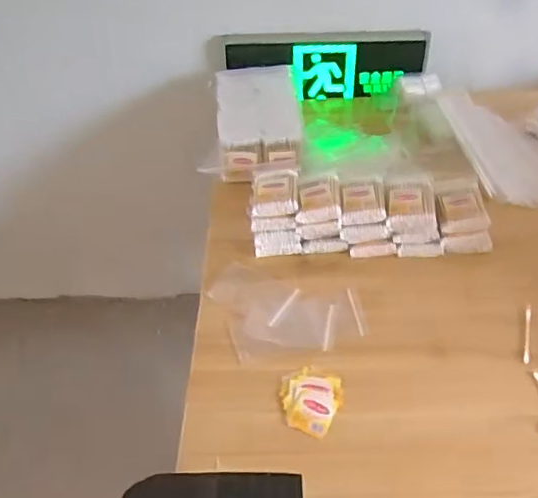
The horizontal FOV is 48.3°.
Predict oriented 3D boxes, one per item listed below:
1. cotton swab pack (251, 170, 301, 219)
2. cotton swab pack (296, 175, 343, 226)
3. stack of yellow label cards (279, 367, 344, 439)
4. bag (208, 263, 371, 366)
[{"bbox_3d":[0.008,-0.077,0.765,0.058,0.024,0.080,-1,43,3],"label":"cotton swab pack"},{"bbox_3d":[0.062,-0.065,0.754,0.053,0.026,0.069,-1,43,3],"label":"cotton swab pack"},{"bbox_3d":[0.041,0.154,0.619,0.061,0.007,0.066,18,47,21],"label":"stack of yellow label cards"},{"bbox_3d":[0.021,0.066,0.700,0.165,0.016,0.128,-7,43,-4],"label":"bag"}]

